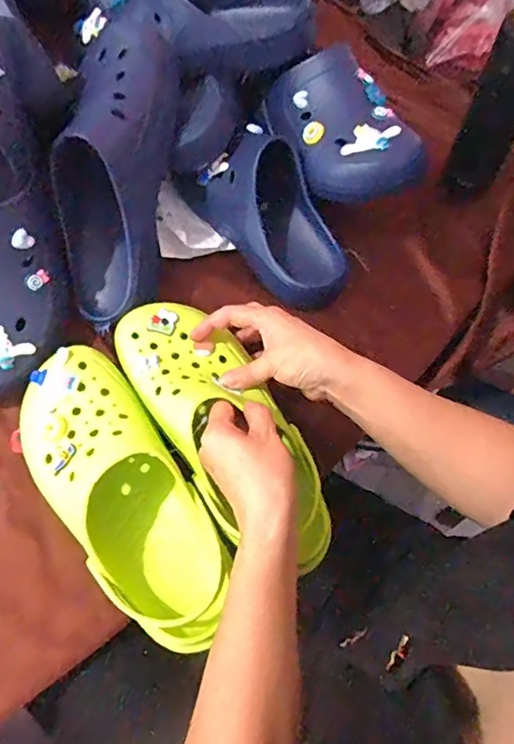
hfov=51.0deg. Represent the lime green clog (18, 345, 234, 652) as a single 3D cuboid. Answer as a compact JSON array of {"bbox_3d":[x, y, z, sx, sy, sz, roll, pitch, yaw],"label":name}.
[{"bbox_3d":[-0.119,0.107,0.473,0.110,0.084,0.266,-33,67,-15],"label":"lime green clog"}]

